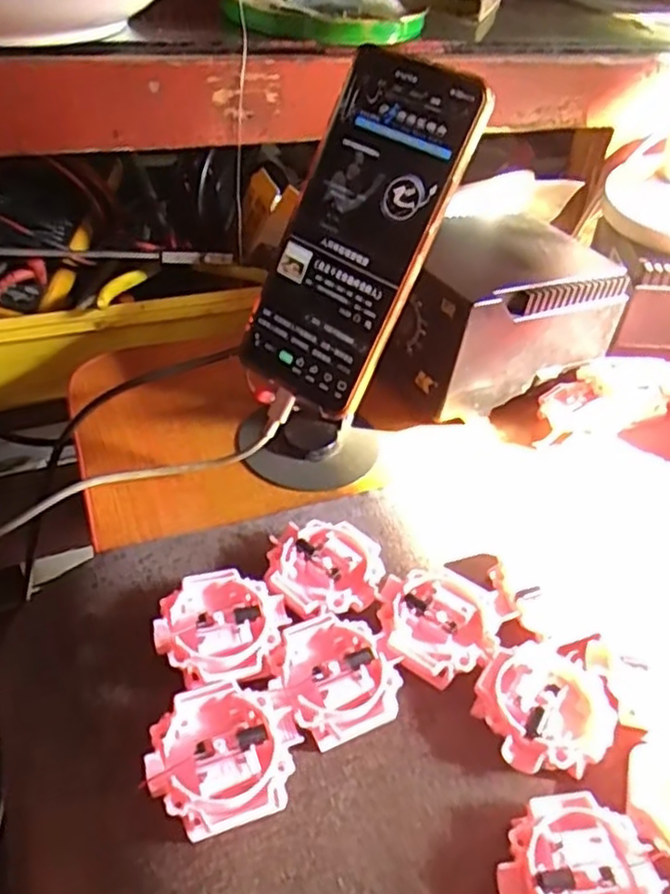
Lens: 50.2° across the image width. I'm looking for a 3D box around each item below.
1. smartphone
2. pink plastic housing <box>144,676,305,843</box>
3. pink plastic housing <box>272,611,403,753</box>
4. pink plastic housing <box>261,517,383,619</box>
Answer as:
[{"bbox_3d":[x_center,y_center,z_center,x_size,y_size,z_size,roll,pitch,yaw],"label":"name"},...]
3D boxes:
[{"bbox_3d":[0.008,-0.102,0.351,0.075,0.165,0.010,34,18,28],"label":"smartphone"},{"bbox_3d":[-0.042,0.115,0.268,0.054,0.017,0.049,-12,45,-20],"label":"pink plastic housing"},{"bbox_3d":[0.000,0.095,0.298,0.050,0.015,0.050,-16,46,-23],"label":"pink plastic housing"},{"bbox_3d":[-0.005,0.060,0.338,0.051,0.019,0.051,3,41,-3],"label":"pink plastic housing"}]

